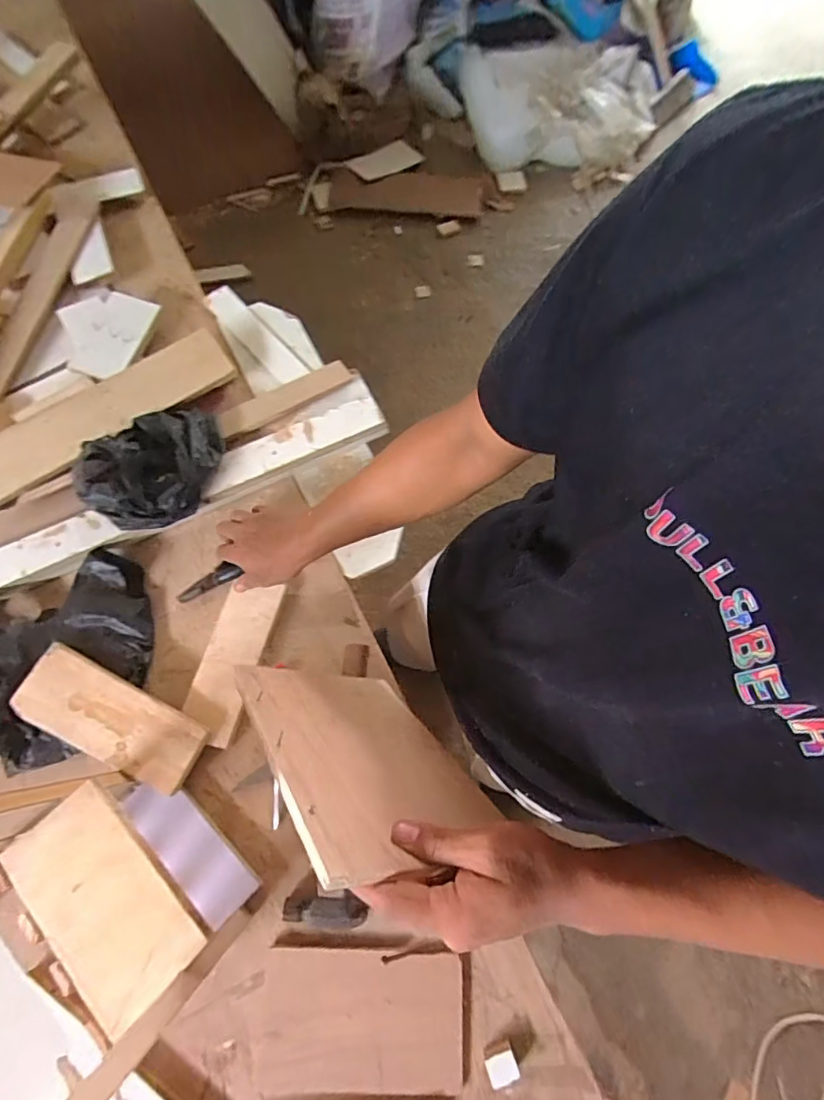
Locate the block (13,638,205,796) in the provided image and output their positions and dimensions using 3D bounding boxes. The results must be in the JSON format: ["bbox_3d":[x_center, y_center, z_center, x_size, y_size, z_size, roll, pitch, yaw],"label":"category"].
[{"bbox_3d":[-0.354,0.200,0.633,0.222,0.028,0.085,27,74,7],"label":"block"}]

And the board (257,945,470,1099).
[{"bbox_3d":[-0.047,0.495,0.565,0.214,0.020,0.121,2,73,-1],"label":"board"}]

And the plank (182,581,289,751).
[{"bbox_3d":[-0.227,0.136,0.668,0.065,0.020,0.194,15,73,3],"label":"plank"}]

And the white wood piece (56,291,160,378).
[{"bbox_3d":[-0.478,-0.336,0.808,0.138,0.011,0.138,19,73,4],"label":"white wood piece"}]

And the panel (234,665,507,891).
[{"bbox_3d":[-0.042,0.167,0.454,0.170,0.252,0.010,14,99,-34],"label":"panel"}]

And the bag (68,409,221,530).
[{"bbox_3d":[-0.353,-0.121,0.706,0.166,0.060,0.187,14,73,3],"label":"bag"}]

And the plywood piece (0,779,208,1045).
[{"bbox_3d":[-0.264,0.295,0.451,0.175,0.019,0.091,44,77,11],"label":"plywood piece"}]

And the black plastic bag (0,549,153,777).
[{"bbox_3d":[-0.435,0.131,0.653,0.216,0.055,0.231,-21,75,-7],"label":"black plastic bag"}]

